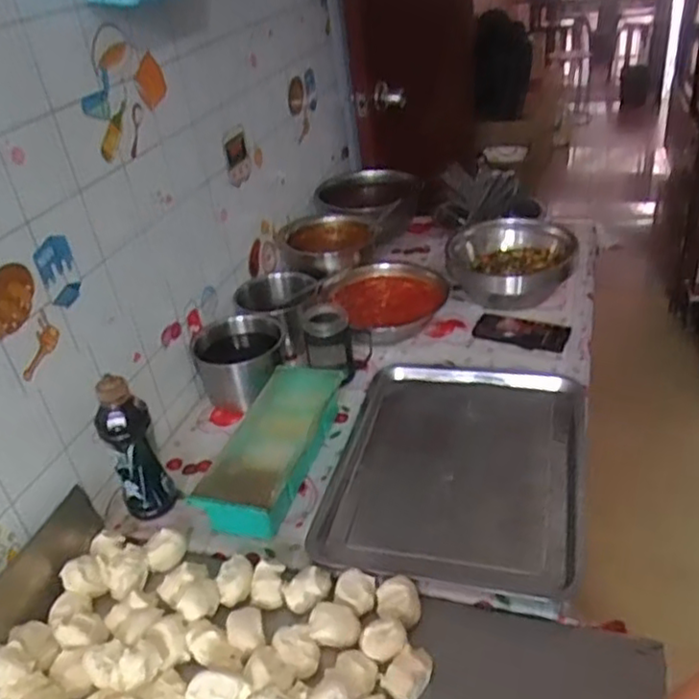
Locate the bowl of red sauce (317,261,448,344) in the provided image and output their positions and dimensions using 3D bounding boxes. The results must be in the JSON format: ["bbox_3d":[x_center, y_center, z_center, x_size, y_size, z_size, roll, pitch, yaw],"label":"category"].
[{"bbox_3d":[0.072,-0.081,1.299,0.224,0.091,0.215,-5,33,4],"label":"bowl of red sauce"}]

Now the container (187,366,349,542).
[{"bbox_3d":[-0.111,0.135,0.997,0.120,0.069,0.308,3,35,17],"label":"container"}]

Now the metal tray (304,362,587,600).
[{"bbox_3d":[0.148,0.156,0.968,0.342,0.027,0.428,3,35,16],"label":"metal tray"}]

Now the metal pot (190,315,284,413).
[{"bbox_3d":[-0.185,0.019,1.166,0.144,0.121,0.136,-5,33,4],"label":"metal pot"}]

